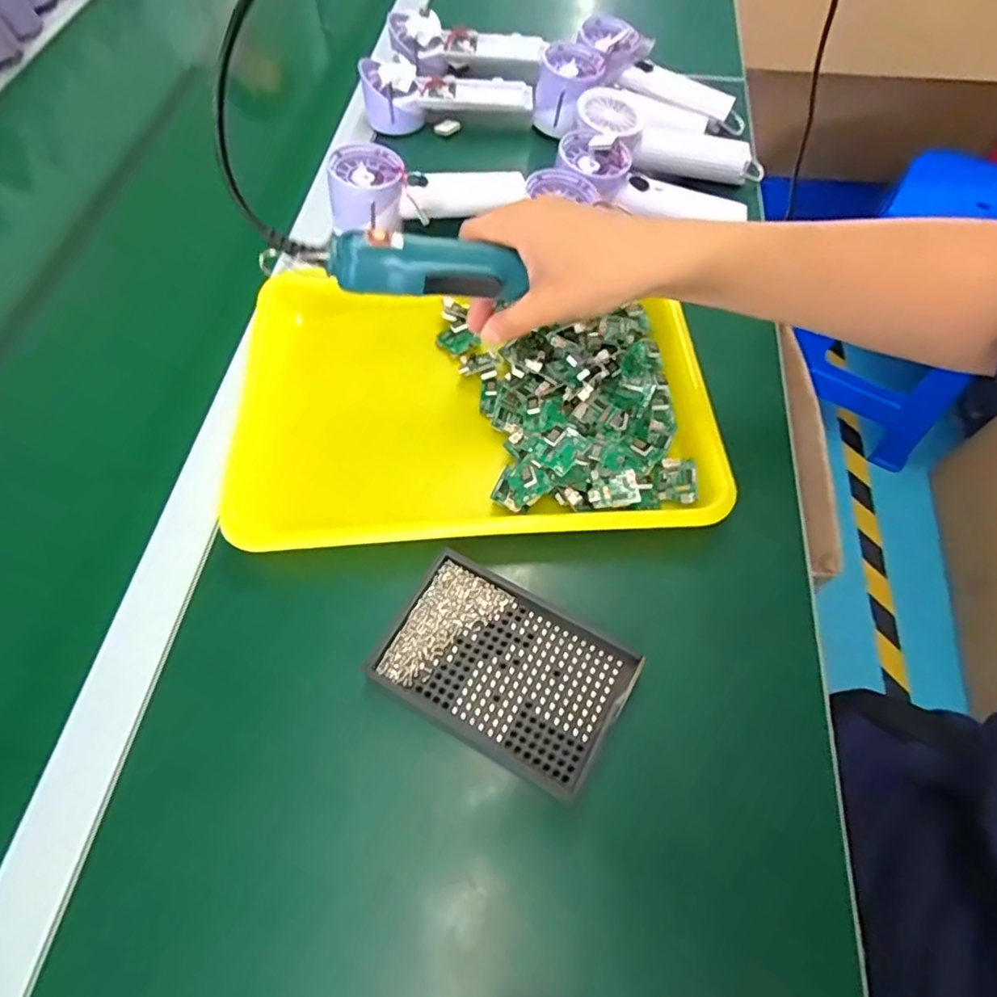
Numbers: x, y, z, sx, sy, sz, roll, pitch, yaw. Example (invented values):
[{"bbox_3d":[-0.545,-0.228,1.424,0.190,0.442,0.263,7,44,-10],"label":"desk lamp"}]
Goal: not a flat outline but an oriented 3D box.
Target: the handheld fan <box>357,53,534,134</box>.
[{"bbox_3d":[-0.053,-0.425,0.615,0.175,0.049,0.054,-4,61,-2],"label":"handheld fan"}]

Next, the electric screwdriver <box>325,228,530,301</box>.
[{"bbox_3d":[-0.042,-0.140,0.356,0.115,0.026,0.028,-2,61,-16],"label":"electric screwdriver"}]

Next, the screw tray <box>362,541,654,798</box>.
[{"bbox_3d":[0.003,0.096,0.340,0.134,0.012,0.089,27,65,14],"label":"screw tray"}]

